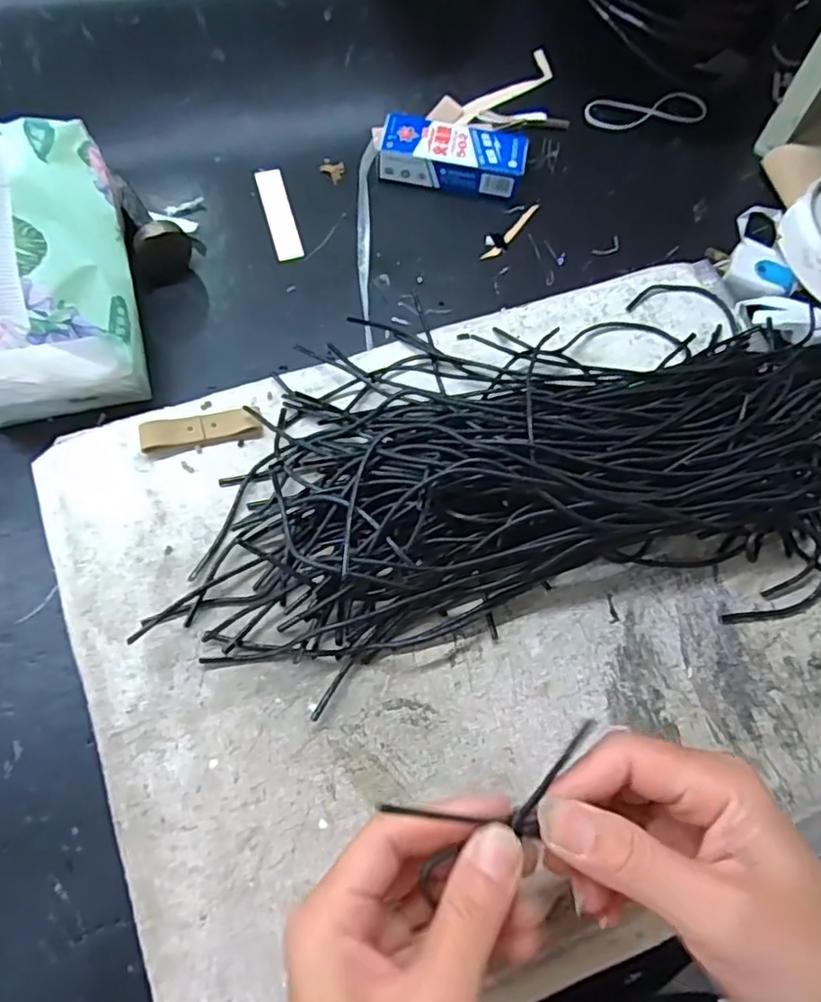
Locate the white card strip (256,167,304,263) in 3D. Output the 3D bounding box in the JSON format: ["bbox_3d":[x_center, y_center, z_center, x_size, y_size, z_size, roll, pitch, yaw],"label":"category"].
[{"bbox_3d":[-0.093,-0.203,0.437,0.019,0.004,0.086,-14,67,-9],"label":"white card strip"}]

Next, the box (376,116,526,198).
[{"bbox_3d":[0.031,-0.252,0.452,0.103,0.025,0.042,8,65,1],"label":"box"}]

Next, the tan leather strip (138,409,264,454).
[{"bbox_3d":[-0.109,-0.037,0.323,0.059,0.009,0.016,-12,67,-8],"label":"tan leather strip"}]

